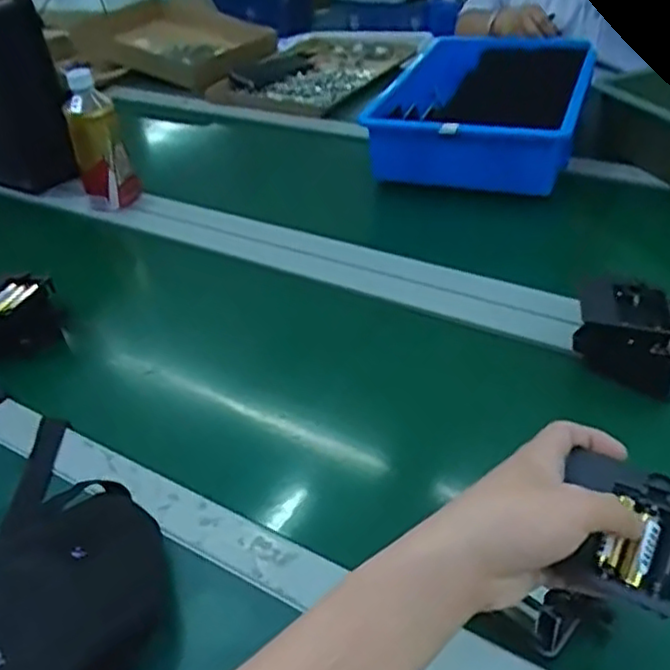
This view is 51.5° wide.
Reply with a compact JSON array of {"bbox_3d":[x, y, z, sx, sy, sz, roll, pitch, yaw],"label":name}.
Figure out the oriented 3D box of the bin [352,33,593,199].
[{"bbox_3d":[0.238,-0.359,1.076,0.283,0.118,0.429,9,40,19],"label":"bin"}]

